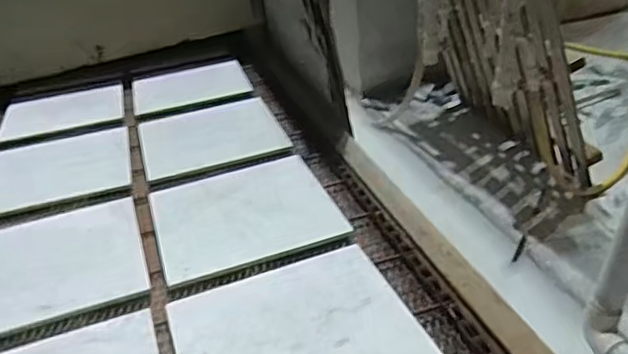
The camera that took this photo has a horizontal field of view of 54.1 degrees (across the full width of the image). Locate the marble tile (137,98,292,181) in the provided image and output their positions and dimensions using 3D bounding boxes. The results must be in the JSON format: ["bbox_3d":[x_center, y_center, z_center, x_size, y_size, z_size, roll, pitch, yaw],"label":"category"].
[{"bbox_3d":[-0.235,-0.098,1.392,0.300,0.010,0.318,-14,29,-11],"label":"marble tile"}]

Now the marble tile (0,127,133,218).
[{"bbox_3d":[-0.545,-0.021,1.315,0.291,0.017,0.317,-10,31,-14],"label":"marble tile"}]

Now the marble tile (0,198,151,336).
[{"bbox_3d":[-0.437,0.136,1.000,0.302,0.010,0.299,-15,30,-13],"label":"marble tile"}]

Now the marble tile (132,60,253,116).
[{"bbox_3d":[-0.337,-0.248,1.667,0.300,0.016,0.254,-13,29,-11],"label":"marble tile"}]

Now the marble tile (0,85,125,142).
[{"bbox_3d":[-0.644,-0.172,1.584,0.296,0.012,0.216,-12,36,-16],"label":"marble tile"}]

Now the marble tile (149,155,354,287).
[{"bbox_3d":[-0.128,0.055,1.085,0.298,0.006,0.289,-15,30,-13],"label":"marble tile"}]

